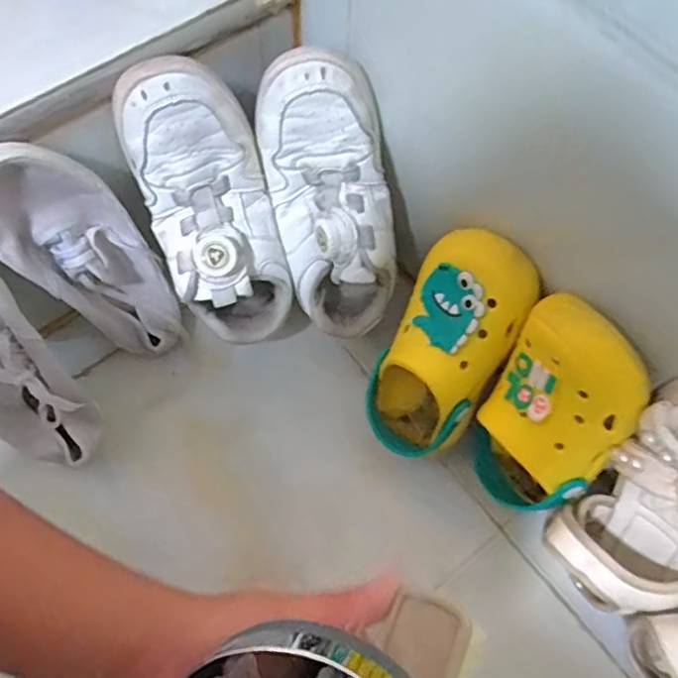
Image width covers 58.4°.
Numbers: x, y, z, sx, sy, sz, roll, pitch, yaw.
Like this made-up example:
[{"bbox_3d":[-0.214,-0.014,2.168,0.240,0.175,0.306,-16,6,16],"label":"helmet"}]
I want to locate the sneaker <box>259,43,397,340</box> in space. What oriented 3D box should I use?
[{"bbox_3d":[-0.005,-0.094,0.422,0.084,0.201,0.067,-12,33,-5],"label":"sneaker"}]

